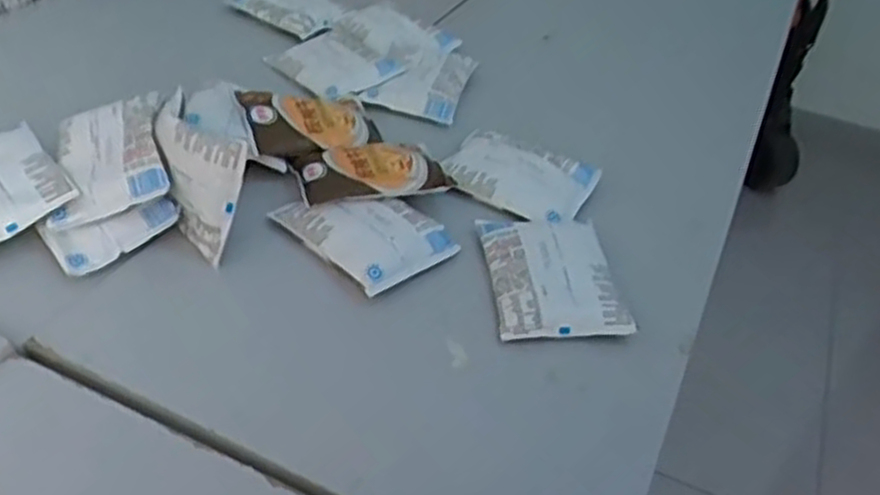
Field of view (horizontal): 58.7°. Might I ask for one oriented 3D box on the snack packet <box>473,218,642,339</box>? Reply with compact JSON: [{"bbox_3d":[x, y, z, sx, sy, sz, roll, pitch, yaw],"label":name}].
[{"bbox_3d":[0.085,0.015,0.605,0.093,0.024,0.131,1,40,-9],"label":"snack packet"}]

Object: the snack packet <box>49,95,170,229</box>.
[{"bbox_3d":[-0.258,-0.071,0.607,0.089,0.012,0.104,-19,59,4],"label":"snack packet"}]

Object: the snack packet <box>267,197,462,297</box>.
[{"bbox_3d":[-0.059,-0.018,0.624,0.121,0.023,0.090,36,47,30],"label":"snack packet"}]

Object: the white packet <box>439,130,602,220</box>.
[{"bbox_3d":[0.068,-0.066,0.699,0.132,0.025,0.083,19,41,13],"label":"white packet"}]

